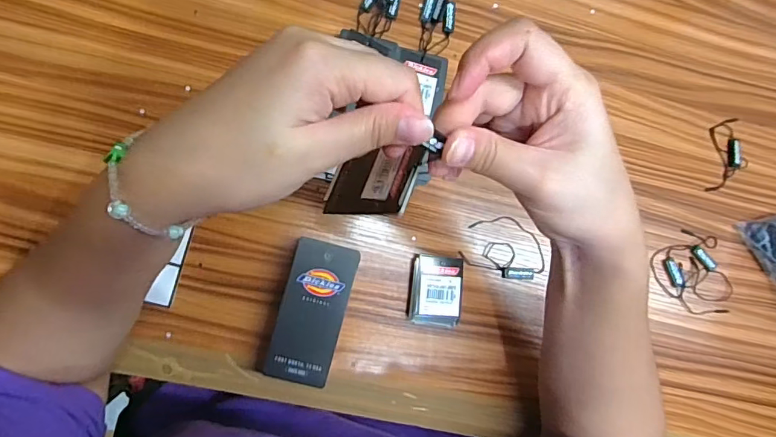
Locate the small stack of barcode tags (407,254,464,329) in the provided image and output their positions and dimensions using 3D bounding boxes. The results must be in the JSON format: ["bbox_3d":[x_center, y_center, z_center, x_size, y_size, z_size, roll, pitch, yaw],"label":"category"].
[{"bbox_3d":[0.041,0.062,0.401,0.044,0.016,0.060,6,86,-8],"label":"small stack of barcode tags"}]

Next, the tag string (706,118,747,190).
[{"bbox_3d":[0.332,-0.062,0.458,0.038,0.005,0.071,2,87,-9],"label":"tag string"}]

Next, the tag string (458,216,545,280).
[{"bbox_3d":[0.104,0.026,0.417,0.073,0.007,0.052,10,86,-8],"label":"tag string"}]

